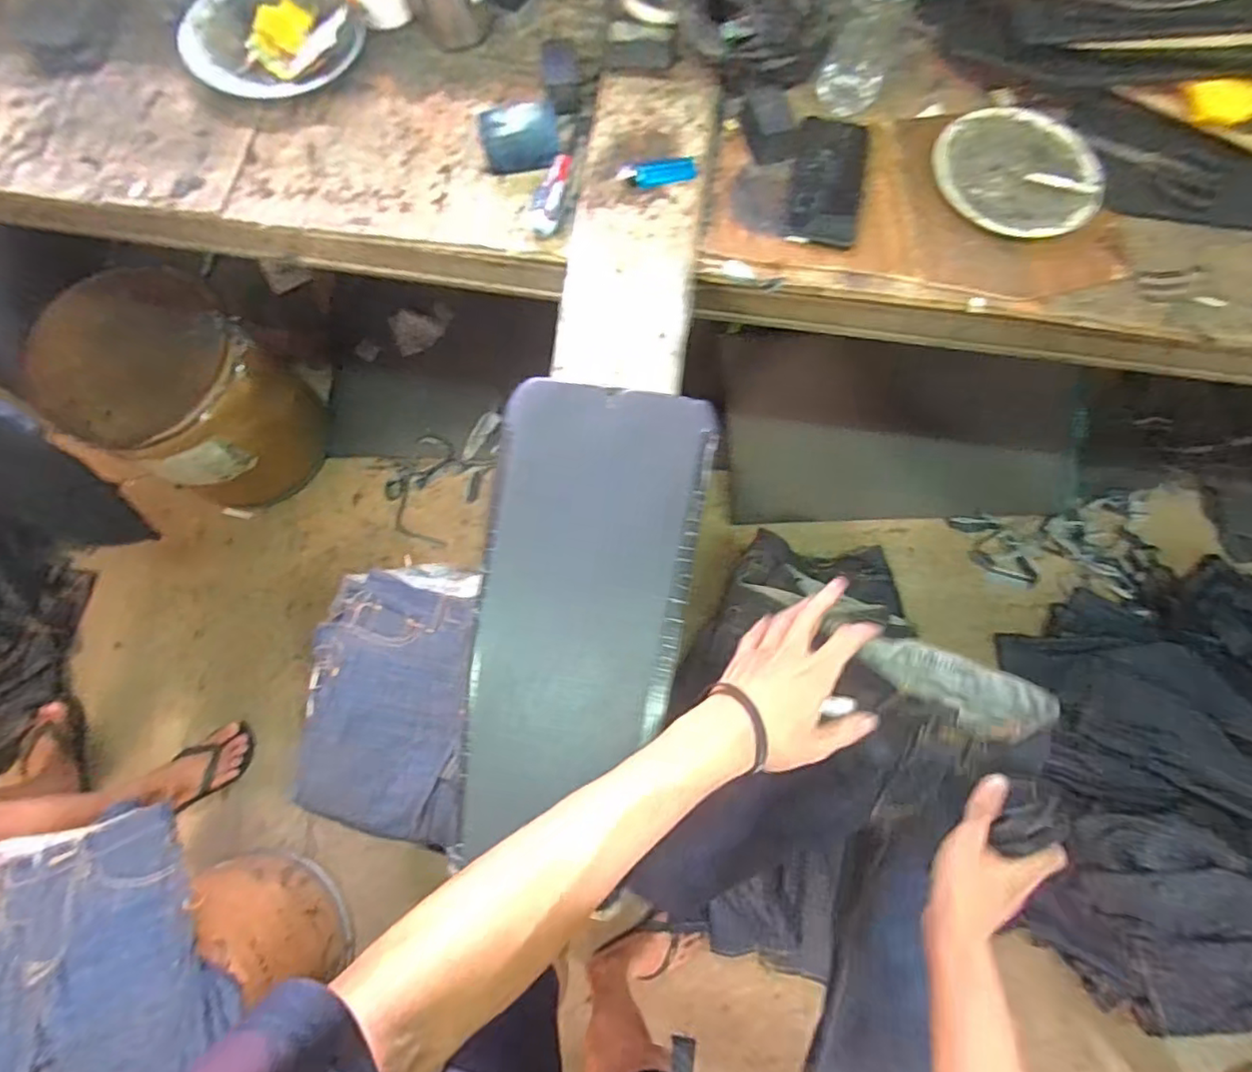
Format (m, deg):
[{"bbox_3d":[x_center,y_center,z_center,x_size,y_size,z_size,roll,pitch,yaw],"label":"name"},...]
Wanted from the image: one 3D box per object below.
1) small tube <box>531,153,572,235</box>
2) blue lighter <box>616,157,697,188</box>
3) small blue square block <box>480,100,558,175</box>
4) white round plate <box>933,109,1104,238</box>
[{"bbox_3d":[-0.081,-0.368,0.643,0.035,0.035,0.090,8,75,1],"label":"small tube"},{"bbox_3d":[0.033,-0.389,0.646,0.084,0.010,0.023,-7,75,-3],"label":"blue lighter"},{"bbox_3d":[-0.114,-0.426,0.650,0.082,0.049,0.048,-10,75,-4],"label":"small blue square block"},{"bbox_3d":[0.428,-0.404,0.663,0.171,0.024,0.151,15,75,3],"label":"white round plate"}]

